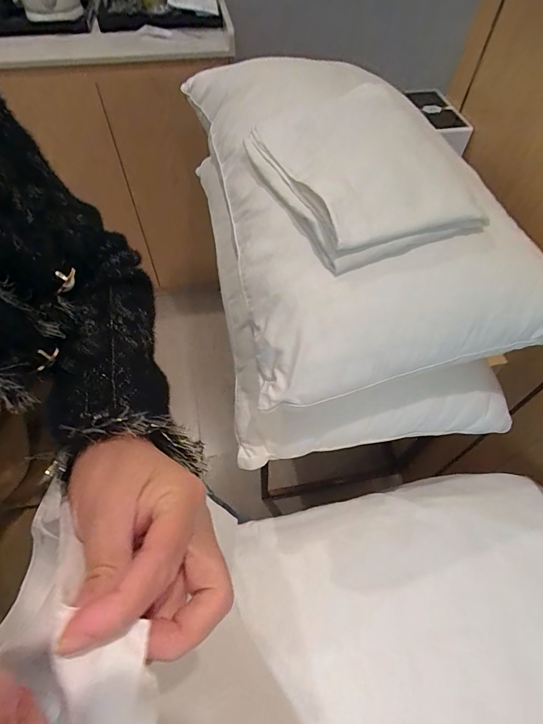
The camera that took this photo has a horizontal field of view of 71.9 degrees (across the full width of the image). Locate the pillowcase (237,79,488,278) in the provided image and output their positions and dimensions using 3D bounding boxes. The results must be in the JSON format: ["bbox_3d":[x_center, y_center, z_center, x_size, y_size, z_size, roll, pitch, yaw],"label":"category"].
[{"bbox_3d":[0.098,-0.254,0.453,0.208,0.056,0.307,-19,57,-13],"label":"pillowcase"}]

